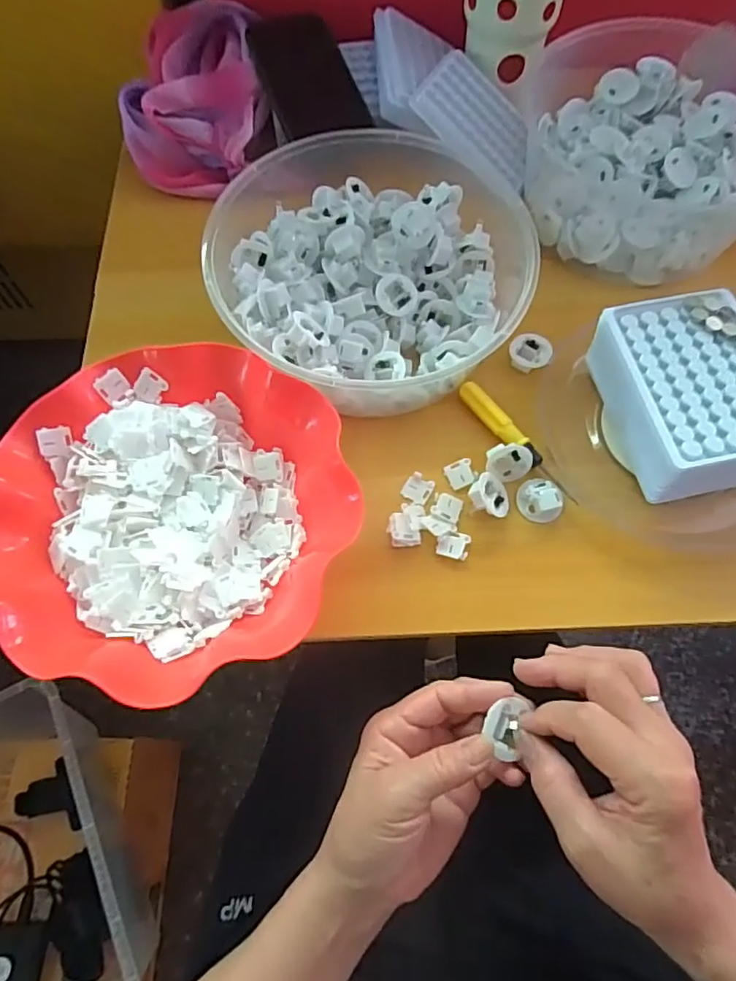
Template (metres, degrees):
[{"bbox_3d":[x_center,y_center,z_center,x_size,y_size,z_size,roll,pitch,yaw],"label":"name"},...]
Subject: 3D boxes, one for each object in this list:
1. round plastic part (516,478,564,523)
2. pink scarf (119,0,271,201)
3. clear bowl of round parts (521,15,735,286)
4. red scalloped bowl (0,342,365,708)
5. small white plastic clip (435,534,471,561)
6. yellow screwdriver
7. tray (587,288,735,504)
[{"bbox_3d":[0.121,0.005,0.409,0.028,0.013,0.032,-14,68,-6],"label":"round plastic part"},{"bbox_3d":[-0.154,-0.371,0.544,0.120,0.064,0.186,-1,67,0],"label":"pink scarf"},{"bbox_3d":[0.245,-0.295,0.503,0.212,0.104,0.226,1,67,1],"label":"clear bowl of round parts"},{"bbox_3d":[-0.125,0.015,0.379,0.217,0.059,0.216,0,67,0],"label":"red scalloped bowl"},{"bbox_3d":[0.058,0.038,0.401,0.022,0.005,0.018,11,68,5],"label":"small white plastic clip"},{"bbox_3d":[0.108,-0.036,0.430,0.015,0.016,0.117,-35,71,-14],"label":"yellow screwdriver"},{"bbox_3d":[0.224,-0.063,0.415,0.097,0.063,0.134,-13,68,-5],"label":"tray"}]

